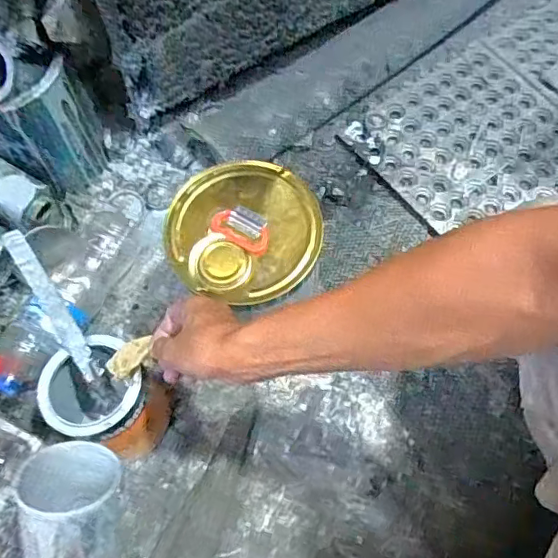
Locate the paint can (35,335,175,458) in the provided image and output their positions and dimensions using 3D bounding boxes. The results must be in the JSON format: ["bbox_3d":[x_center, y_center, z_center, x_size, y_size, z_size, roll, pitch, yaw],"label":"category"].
[{"bbox_3d":[-0.194,0.138,0.643,0.115,0.135,0.103,32,71,14],"label":"paint can"}]

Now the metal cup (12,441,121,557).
[{"bbox_3d":[-0.174,0.190,0.464,0.075,0.094,0.088,3,26,-17],"label":"metal cup"}]

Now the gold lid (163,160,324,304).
[{"bbox_3d":[-0.037,-0.054,0.585,0.156,0.017,0.154,-1,63,3],"label":"gold lid"}]

